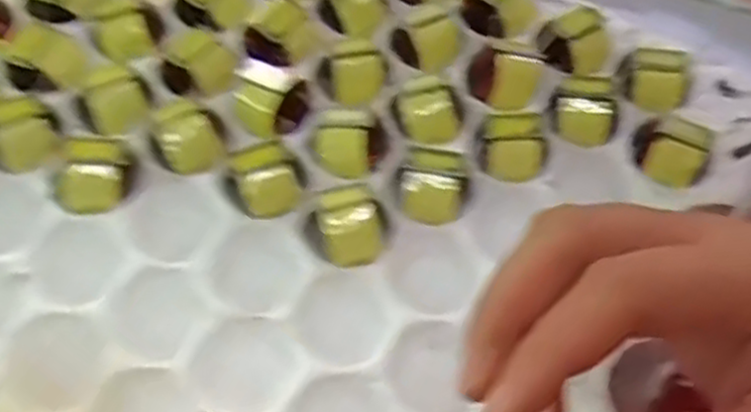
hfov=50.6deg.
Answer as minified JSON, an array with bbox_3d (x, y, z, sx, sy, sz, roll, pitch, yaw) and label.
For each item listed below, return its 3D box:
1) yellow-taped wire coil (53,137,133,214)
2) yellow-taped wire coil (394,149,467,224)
[{"bbox_3d":[-0.107,-0.013,0.302,0.027,0.012,0.028,3,60,-2],"label":"yellow-taped wire coil"},{"bbox_3d":[0.021,-0.008,0.306,0.027,0.013,0.025,3,60,-2],"label":"yellow-taped wire coil"}]

